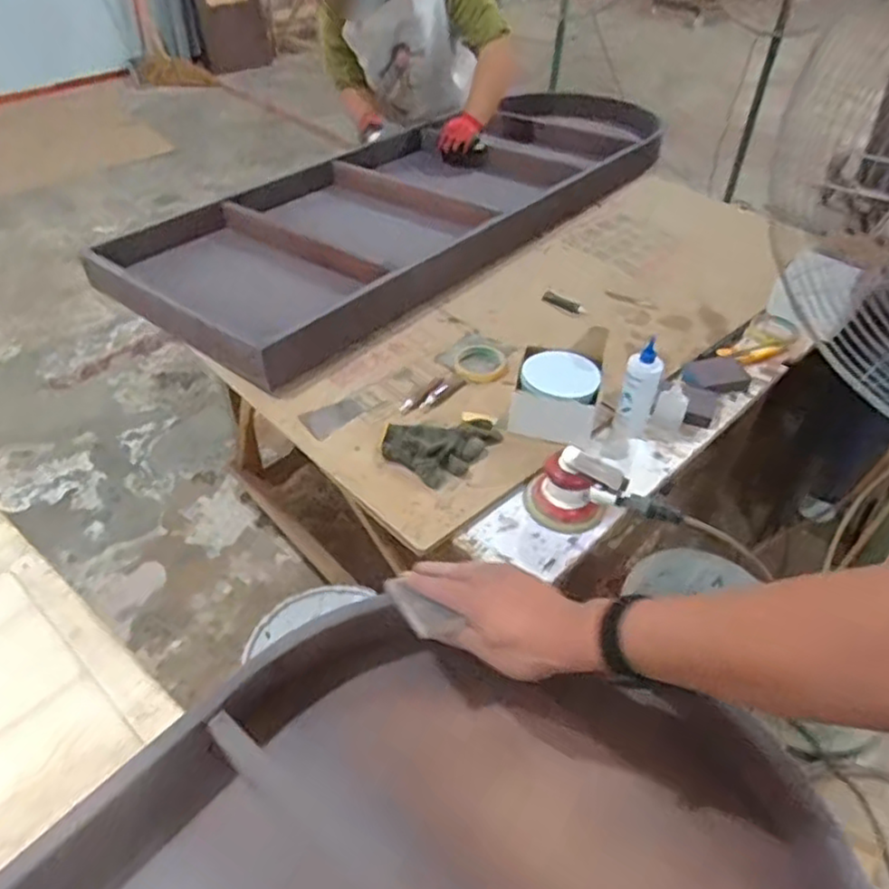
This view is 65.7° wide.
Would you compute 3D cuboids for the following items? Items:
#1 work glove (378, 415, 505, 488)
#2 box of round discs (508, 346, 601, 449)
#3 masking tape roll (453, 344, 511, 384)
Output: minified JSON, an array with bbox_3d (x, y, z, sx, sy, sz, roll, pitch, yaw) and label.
[{"bbox_3d":[-0.008,-0.009,1.100,0.143,0.033,0.168,32,52,24],"label":"work glove"},{"bbox_3d":[0.182,-0.083,1.137,0.140,0.111,0.118,12,46,7],"label":"box of round discs"},{"bbox_3d":[0.069,-0.148,1.247,0.102,0.021,0.094,2,46,-2],"label":"masking tape roll"}]

